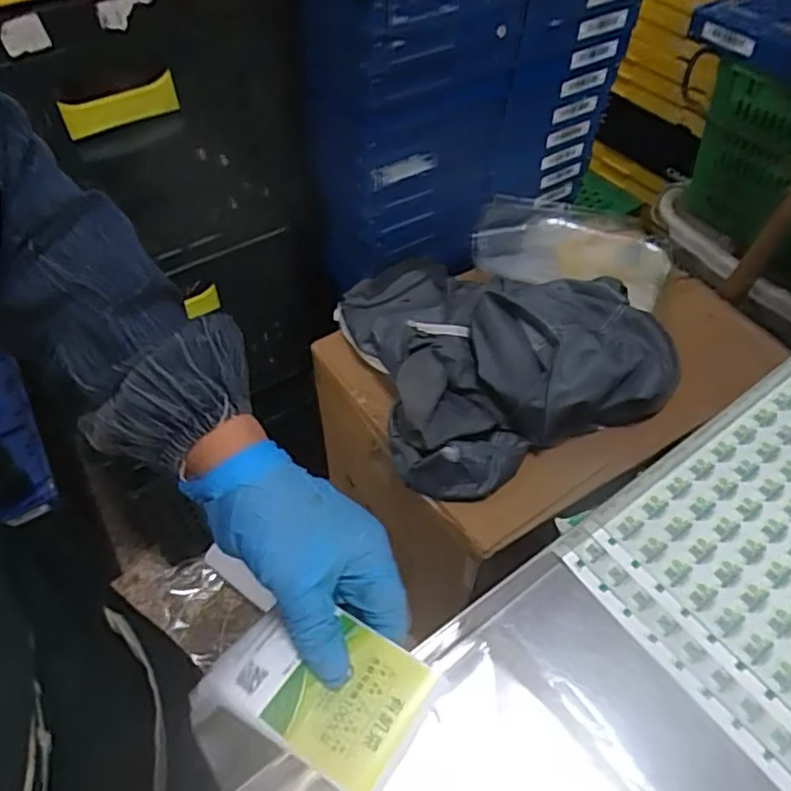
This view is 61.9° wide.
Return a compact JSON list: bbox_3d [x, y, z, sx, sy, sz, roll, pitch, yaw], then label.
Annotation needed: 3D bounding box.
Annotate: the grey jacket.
[{"bbox_3d":[0.125,-0.076,0.820,0.338,0.111,0.326,-21,55,-15],"label":"grey jacket"}]

